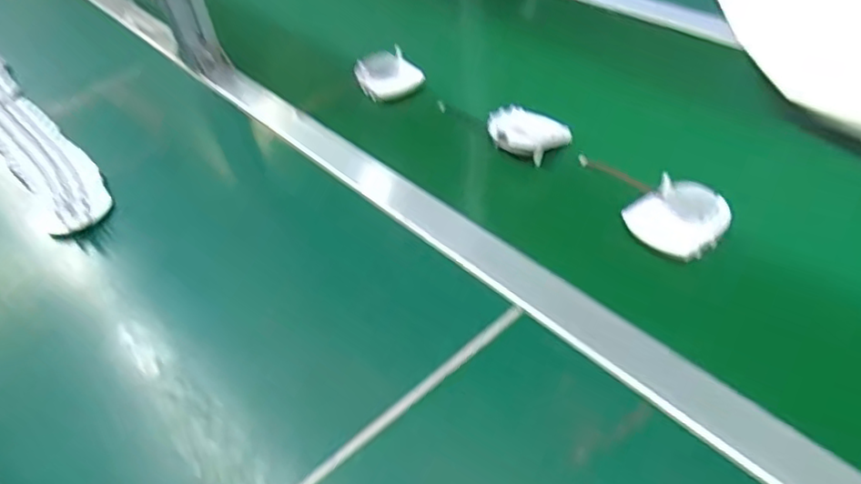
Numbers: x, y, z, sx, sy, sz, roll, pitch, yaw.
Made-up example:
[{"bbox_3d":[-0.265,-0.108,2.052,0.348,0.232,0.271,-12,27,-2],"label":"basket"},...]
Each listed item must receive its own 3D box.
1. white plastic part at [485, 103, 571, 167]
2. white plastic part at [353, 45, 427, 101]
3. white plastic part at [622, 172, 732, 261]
[{"bbox_3d":[0.093,-0.101,0.615,0.078,0.026,0.052,17,52,-2],"label":"white plastic part"},{"bbox_3d":[-0.049,-0.191,0.728,0.071,0.023,0.070,-23,45,-17],"label":"white plastic part"},{"bbox_3d":[0.196,-0.021,0.514,0.067,0.021,0.070,29,54,33],"label":"white plastic part"}]

